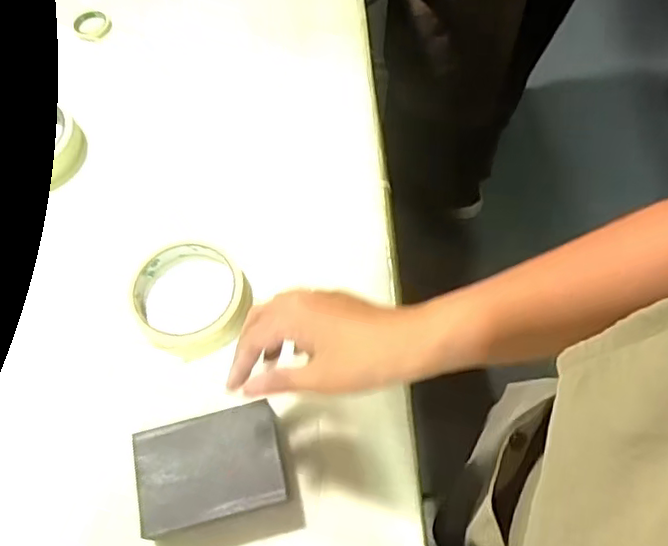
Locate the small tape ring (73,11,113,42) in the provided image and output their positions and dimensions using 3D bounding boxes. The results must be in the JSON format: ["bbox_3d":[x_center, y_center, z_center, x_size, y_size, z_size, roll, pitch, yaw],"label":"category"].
[{"bbox_3d":[-0.260,-0.262,0.659,0.036,0.015,0.035,-2,64,3],"label":"small tape ring"}]

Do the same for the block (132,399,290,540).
[{"bbox_3d":[-0.085,0.135,0.429,0.100,0.028,0.070,-15,64,-3],"label":"block"}]

